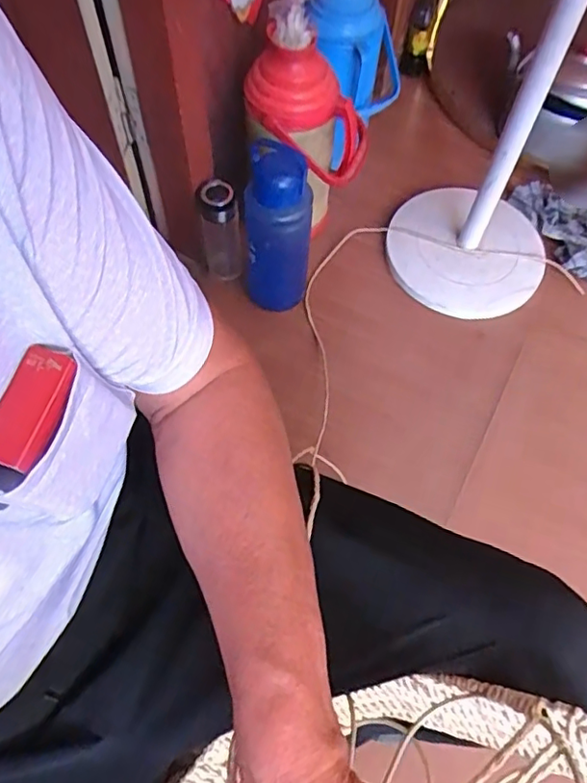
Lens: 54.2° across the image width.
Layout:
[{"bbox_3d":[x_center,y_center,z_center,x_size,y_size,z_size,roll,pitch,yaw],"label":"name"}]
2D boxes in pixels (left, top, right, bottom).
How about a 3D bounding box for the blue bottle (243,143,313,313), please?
[{"bbox_3d":[-0.026,-0.238,0.906,0.102,0.302,0.075,8,64,2],"label":"blue bottle"}]

